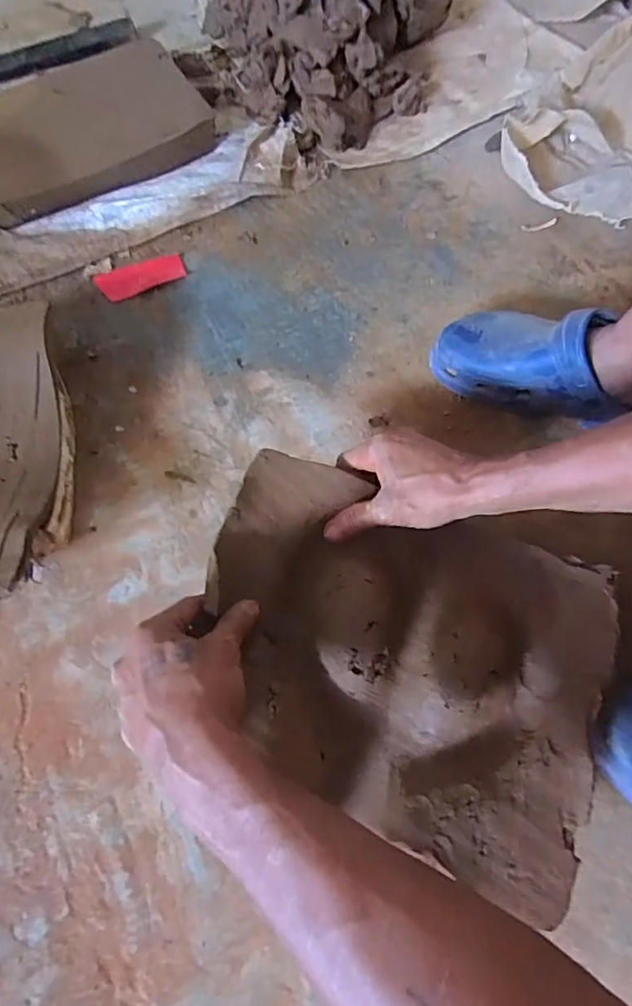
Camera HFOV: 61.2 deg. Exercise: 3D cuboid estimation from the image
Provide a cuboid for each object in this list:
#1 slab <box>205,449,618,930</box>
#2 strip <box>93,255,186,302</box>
[{"bbox_3d":[0.061,0.104,0.408,0.309,0.057,0.237,23,68,13],"label":"slab"},{"bbox_3d":[-0.224,-0.291,0.682,0.110,0.008,0.047,-21,65,-7],"label":"strip"}]

